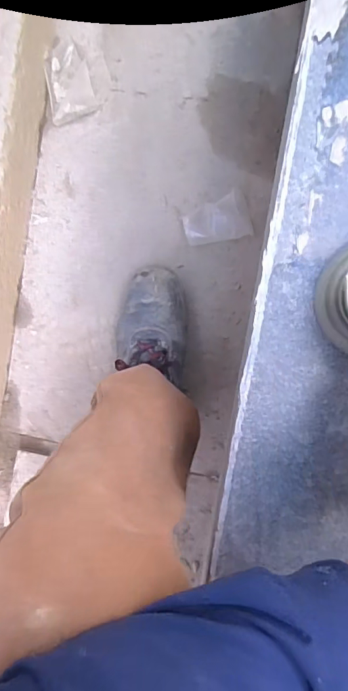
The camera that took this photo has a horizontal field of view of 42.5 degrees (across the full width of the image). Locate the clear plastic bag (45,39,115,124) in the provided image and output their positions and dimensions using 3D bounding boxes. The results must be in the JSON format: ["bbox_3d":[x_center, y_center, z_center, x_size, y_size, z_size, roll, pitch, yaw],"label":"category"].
[{"bbox_3d":[-0.159,-0.432,0.724,0.108,0.020,0.122,-19,91,9],"label":"clear plastic bag"}]

